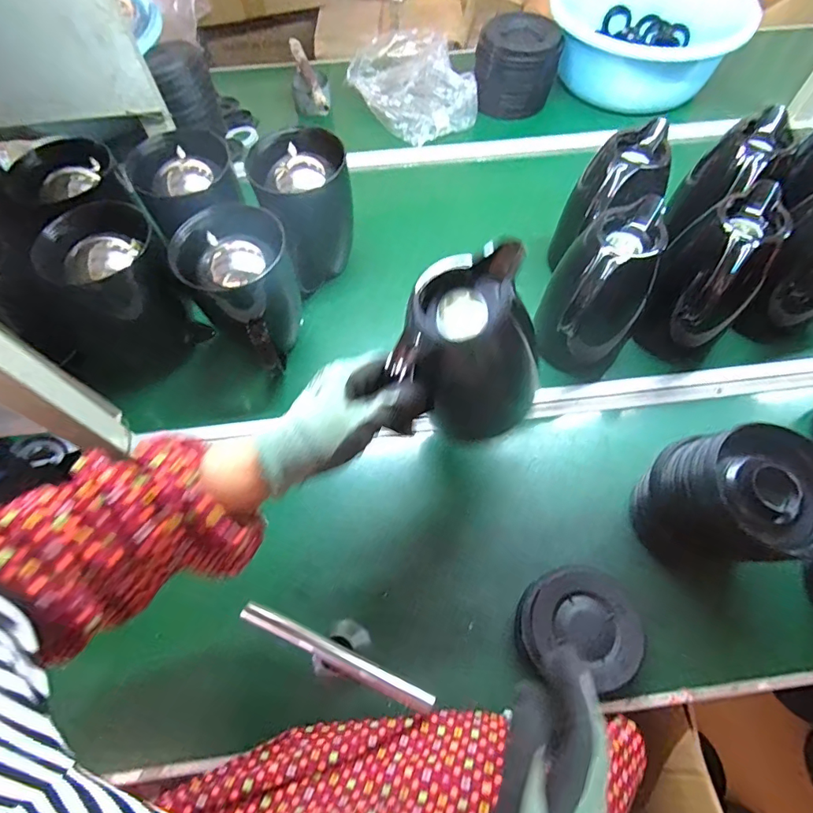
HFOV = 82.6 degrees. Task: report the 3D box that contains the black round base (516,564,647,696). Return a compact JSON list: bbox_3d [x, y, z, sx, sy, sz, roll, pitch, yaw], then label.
[{"bbox_3d":[0.181,0.225,0.482,0.116,0.032,0.109,0,62,0],"label":"black round base"}]

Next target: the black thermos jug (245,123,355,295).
[{"bbox_3d":[-0.142,-0.277,0.676,0.122,0.182,0.120,-28,66,-13],"label":"black thermos jug"}]

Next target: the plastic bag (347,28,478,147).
[{"bbox_3d":[0.014,-0.643,0.917,0.196,0.075,0.278,-25,65,-12],"label":"plastic bag"}]

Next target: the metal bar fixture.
[{"bbox_3d":[-0.061,0.245,0.467,0.201,0.072,0.049,22,65,11],"label":"metal bar fixture"}]

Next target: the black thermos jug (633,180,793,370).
[{"bbox_3d":[0.385,-0.154,0.598,0.122,0.191,0.156,41,70,19],"label":"black thermos jug"}]

